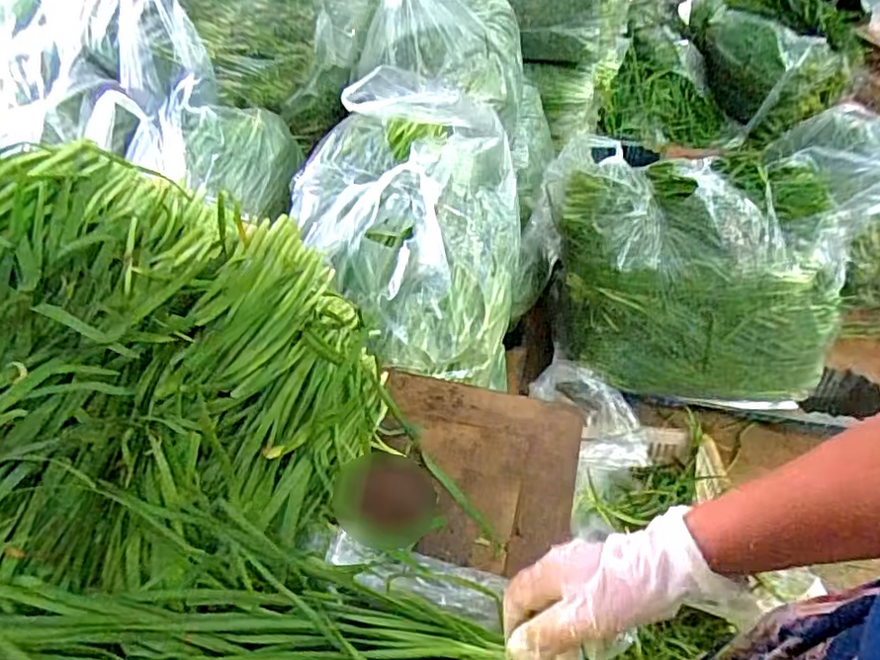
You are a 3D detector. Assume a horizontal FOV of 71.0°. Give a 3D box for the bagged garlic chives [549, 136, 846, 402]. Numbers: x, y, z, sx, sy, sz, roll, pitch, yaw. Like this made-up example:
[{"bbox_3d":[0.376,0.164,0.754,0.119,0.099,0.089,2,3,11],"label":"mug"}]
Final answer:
[{"bbox_3d":[0.500,-0.126,1.291,0.529,0.350,0.384,1,51,4],"label":"bagged garlic chives"}]

